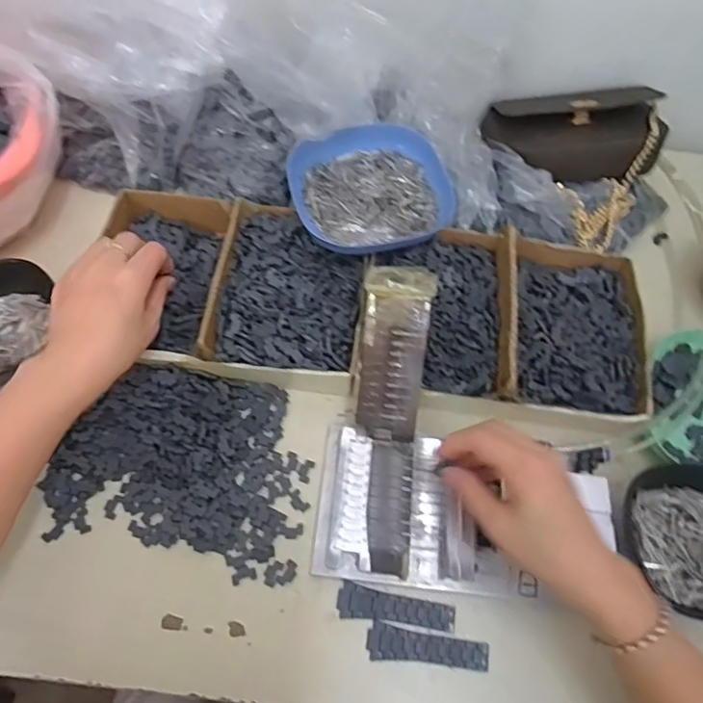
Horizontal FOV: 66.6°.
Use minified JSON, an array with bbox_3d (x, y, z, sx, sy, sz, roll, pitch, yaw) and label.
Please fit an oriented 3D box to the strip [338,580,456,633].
[{"bbox_3d":[0.033,0.191,0.395,0.084,0.006,0.023,12,62,3],"label":"strip"}]

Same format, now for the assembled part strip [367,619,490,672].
[{"bbox_3d":[0.055,0.210,0.379,0.085,0.004,0.023,7,62,0],"label":"assembled part strip"}]

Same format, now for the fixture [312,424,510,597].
[{"bbox_3d":[0.047,0.119,0.411,0.142,0.028,0.111,6,69,1],"label":"fixture"}]

